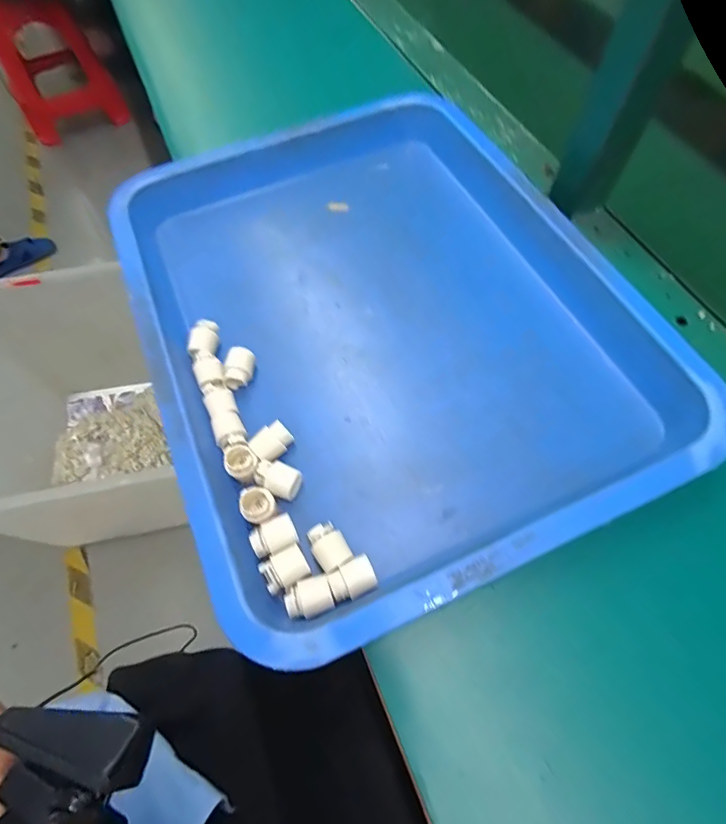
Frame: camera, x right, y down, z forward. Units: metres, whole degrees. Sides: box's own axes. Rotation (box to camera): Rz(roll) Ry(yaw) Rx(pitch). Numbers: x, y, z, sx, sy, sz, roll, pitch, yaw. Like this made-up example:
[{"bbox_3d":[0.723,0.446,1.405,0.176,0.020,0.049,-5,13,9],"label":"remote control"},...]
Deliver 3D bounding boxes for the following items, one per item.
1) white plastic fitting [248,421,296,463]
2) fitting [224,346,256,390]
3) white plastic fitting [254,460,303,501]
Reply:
[{"bbox_3d":[-0.063,0.021,0.313,0.027,0.016,0.019,-38,69,-17],"label":"white plastic fitting"},{"bbox_3d":[-0.092,-0.032,0.340,0.018,0.018,0.027,8,63,5],"label":"fitting"},{"bbox_3d":[-0.056,0.045,0.299,0.028,0.016,0.020,19,65,10],"label":"white plastic fitting"}]

